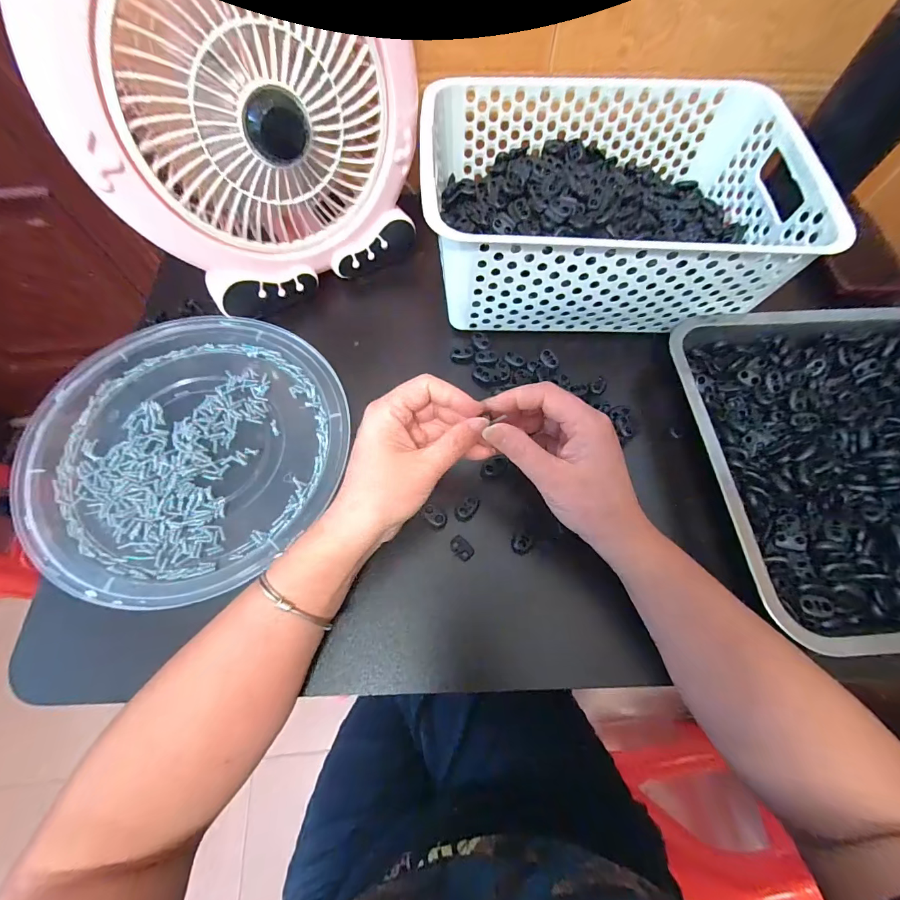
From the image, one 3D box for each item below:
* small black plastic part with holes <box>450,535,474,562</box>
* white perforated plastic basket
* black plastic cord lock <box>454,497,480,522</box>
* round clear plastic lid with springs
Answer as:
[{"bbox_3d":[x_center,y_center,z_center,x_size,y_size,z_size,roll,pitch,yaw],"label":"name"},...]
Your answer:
[{"bbox_3d":[0.009,0.074,0.299,0.019,0.005,0.013,41,72,16],"label":"small black plastic part with holes"},{"bbox_3d":[0.139,-0.223,0.370,0.309,0.113,0.221,-1,67,2],"label":"white perforated plastic basket"},{"bbox_3d":[0.014,0.046,0.312,0.022,0.007,0.013,-40,73,-17],"label":"black plastic cord lock"},{"bbox_3d":[-0.210,-0.011,0.321,0.243,0.028,0.230,0,66,-1],"label":"round clear plastic lid with springs"}]

